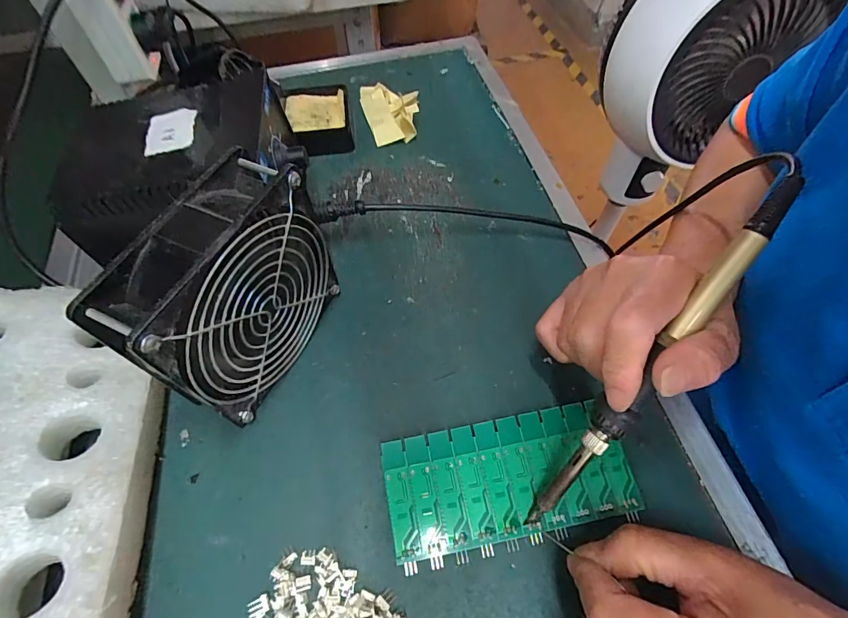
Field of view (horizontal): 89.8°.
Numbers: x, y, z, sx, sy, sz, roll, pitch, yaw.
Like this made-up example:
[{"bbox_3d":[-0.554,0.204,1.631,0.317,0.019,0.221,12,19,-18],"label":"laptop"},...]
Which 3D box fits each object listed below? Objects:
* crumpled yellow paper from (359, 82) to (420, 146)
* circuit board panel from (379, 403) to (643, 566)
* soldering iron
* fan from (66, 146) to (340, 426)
[{"bbox_3d":[-0.032,-0.192,0.414,0.054,0.020,0.066,-7,59,-2],"label":"crumpled yellow paper"},{"bbox_3d":[0.049,0.096,0.247,0.137,0.013,0.063,-10,59,-4],"label":"circuit board panel"},{"bbox_3d":[0.115,0.027,0.213,0.017,0.020,0.208,37,100,22],"label":"soldering iron"},{"bbox_3d":[-0.106,-0.005,0.248,0.043,0.122,0.117,20,62,14],"label":"fan"}]

